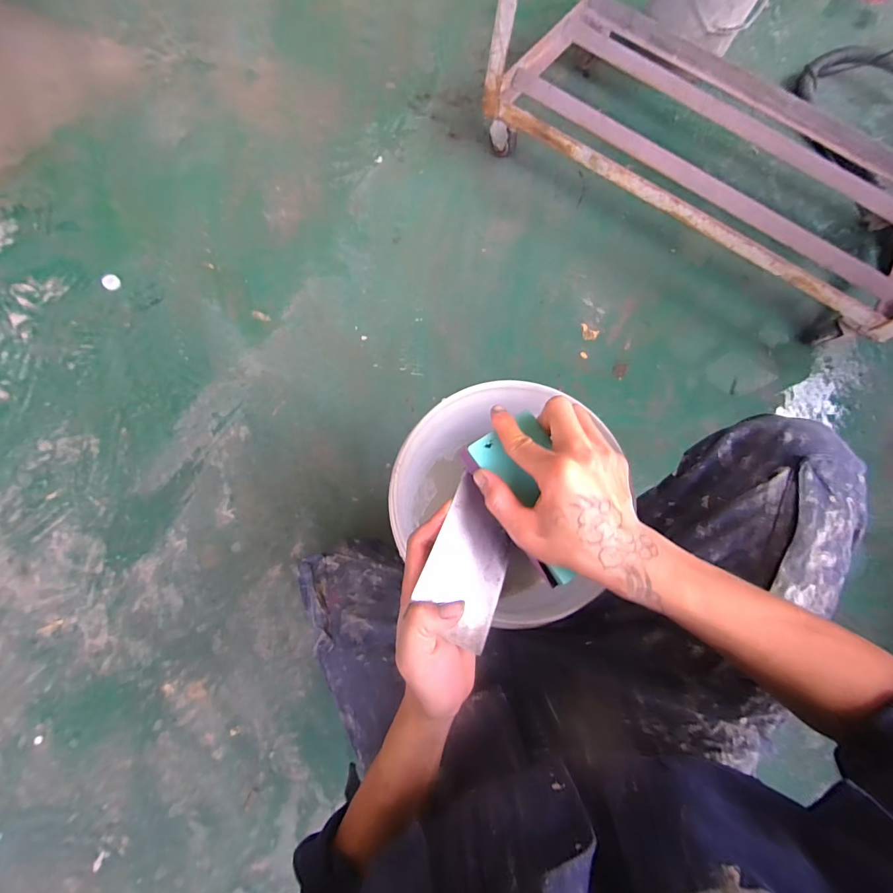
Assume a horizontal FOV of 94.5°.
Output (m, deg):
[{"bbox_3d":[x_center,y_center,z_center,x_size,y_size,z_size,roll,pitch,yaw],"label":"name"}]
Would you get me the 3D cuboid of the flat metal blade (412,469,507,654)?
[{"bbox_3d":[0.020,0.093,0.331,0.067,0.008,0.117,31,63,-20],"label":"flat metal blade"}]

